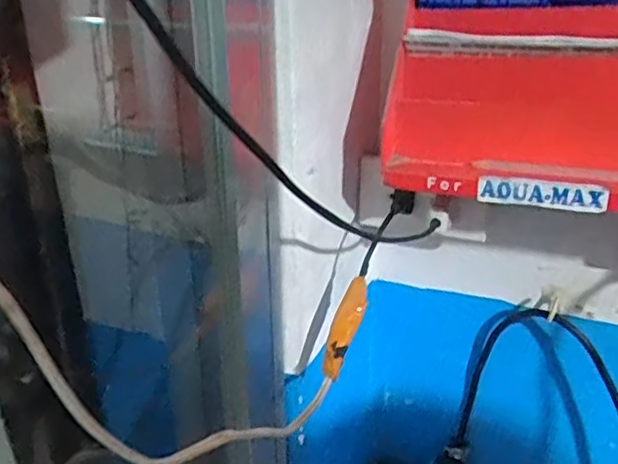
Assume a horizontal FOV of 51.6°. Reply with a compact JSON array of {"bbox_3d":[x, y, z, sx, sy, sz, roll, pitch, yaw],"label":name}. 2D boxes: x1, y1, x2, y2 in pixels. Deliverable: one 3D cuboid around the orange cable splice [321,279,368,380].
[{"bbox_3d":[0.029,0.077,0.517,0.021,0.012,0.083,11,66,26],"label":"orange cable splice"}]

